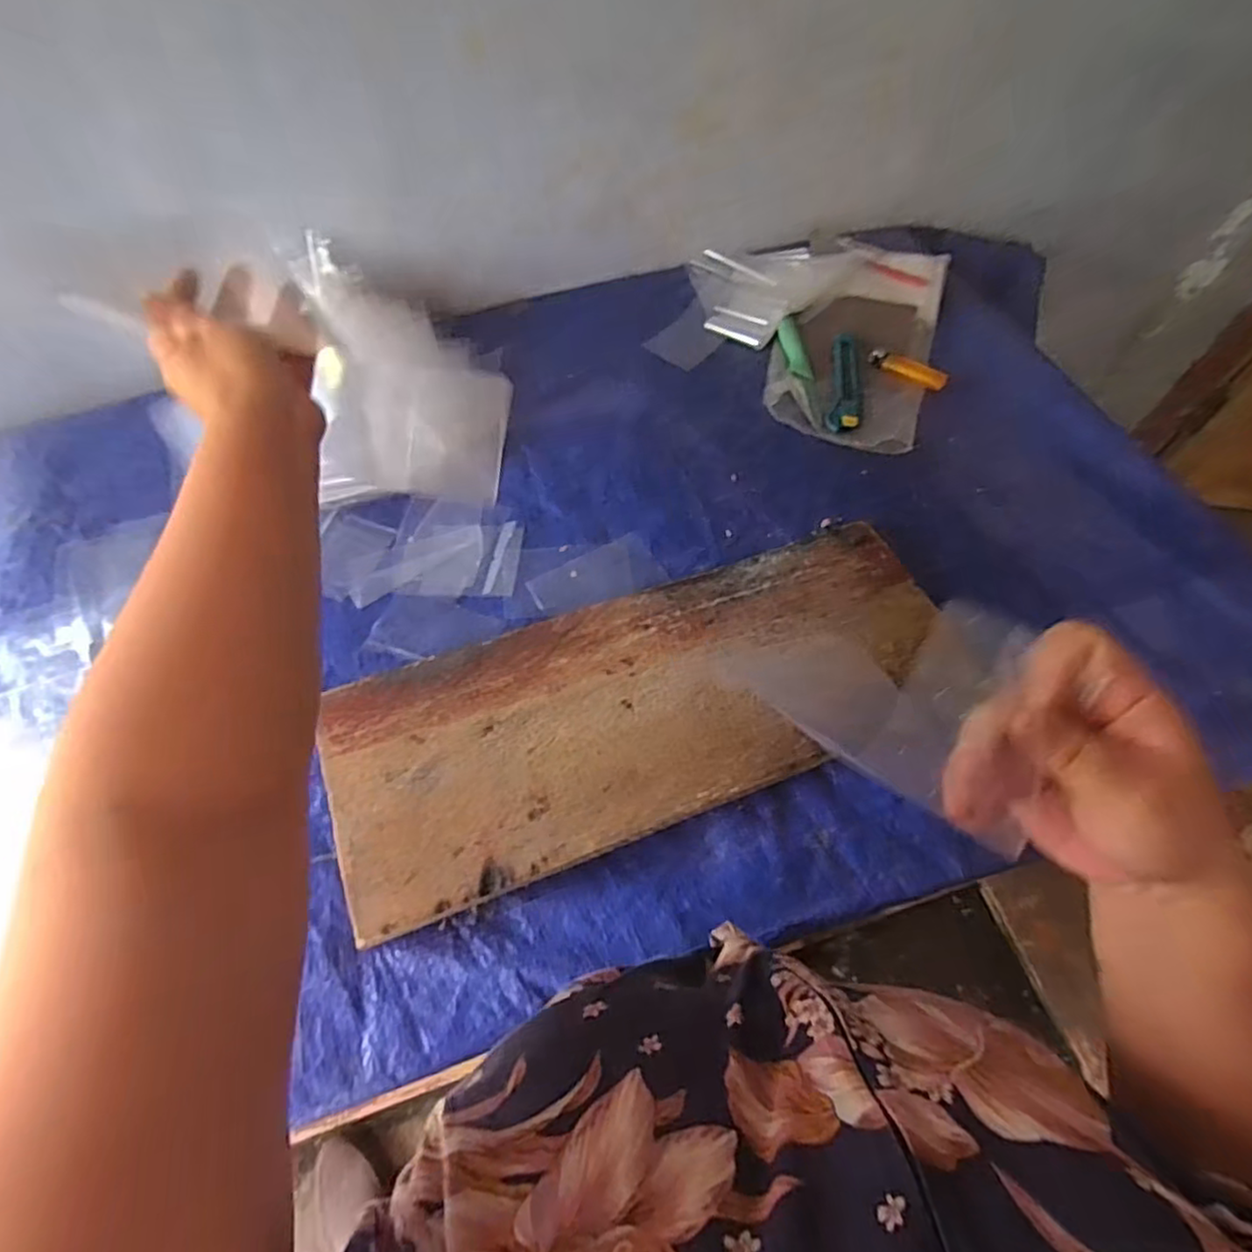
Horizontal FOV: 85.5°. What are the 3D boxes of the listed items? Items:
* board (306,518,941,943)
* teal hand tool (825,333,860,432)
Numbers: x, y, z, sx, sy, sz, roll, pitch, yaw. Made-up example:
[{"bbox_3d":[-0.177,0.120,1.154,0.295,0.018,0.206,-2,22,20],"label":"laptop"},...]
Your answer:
[{"bbox_3d":[0.021,0.055,0.512,0.467,0.023,0.180,-19,62,-11],"label":"board"},{"bbox_3d":[0.228,-0.259,0.704,0.030,0.011,0.152,10,60,6],"label":"teal hand tool"}]

